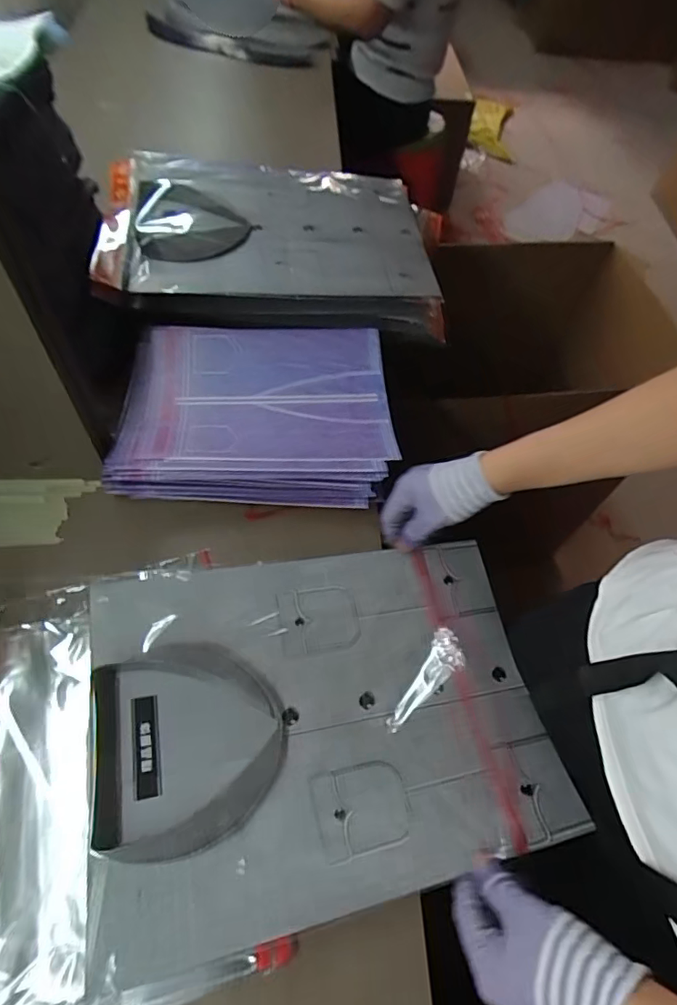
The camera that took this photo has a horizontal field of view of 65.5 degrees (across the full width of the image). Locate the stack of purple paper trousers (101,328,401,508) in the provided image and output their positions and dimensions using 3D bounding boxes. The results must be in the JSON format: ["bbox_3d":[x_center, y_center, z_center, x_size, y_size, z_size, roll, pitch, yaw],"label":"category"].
[{"bbox_3d":[-0.090,-0.103,0.611,0.304,0.057,0.233,1,59,-5],"label":"stack of purple paper trousers"}]

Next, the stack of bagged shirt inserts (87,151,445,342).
[{"bbox_3d":[-0.081,-0.369,0.719,0.450,0.085,0.317,-3,58,-6],"label":"stack of bagged shirt inserts"}]

